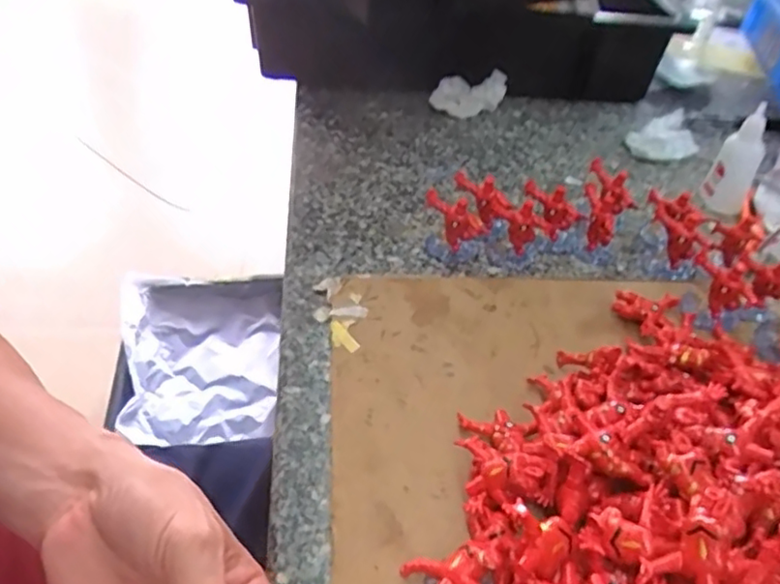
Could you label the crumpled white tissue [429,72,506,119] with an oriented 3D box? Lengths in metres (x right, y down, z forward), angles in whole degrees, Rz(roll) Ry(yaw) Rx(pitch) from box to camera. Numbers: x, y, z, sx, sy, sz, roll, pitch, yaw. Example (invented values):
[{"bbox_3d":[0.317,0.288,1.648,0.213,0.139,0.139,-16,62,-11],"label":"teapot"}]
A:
[{"bbox_3d":[0.083,-0.205,0.648,0.077,0.033,0.043,-30,53,-32],"label":"crumpled white tissue"}]

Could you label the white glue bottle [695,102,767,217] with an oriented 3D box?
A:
[{"bbox_3d":[0.294,-0.113,0.537,0.036,0.091,0.030,28,47,23],"label":"white glue bottle"}]

